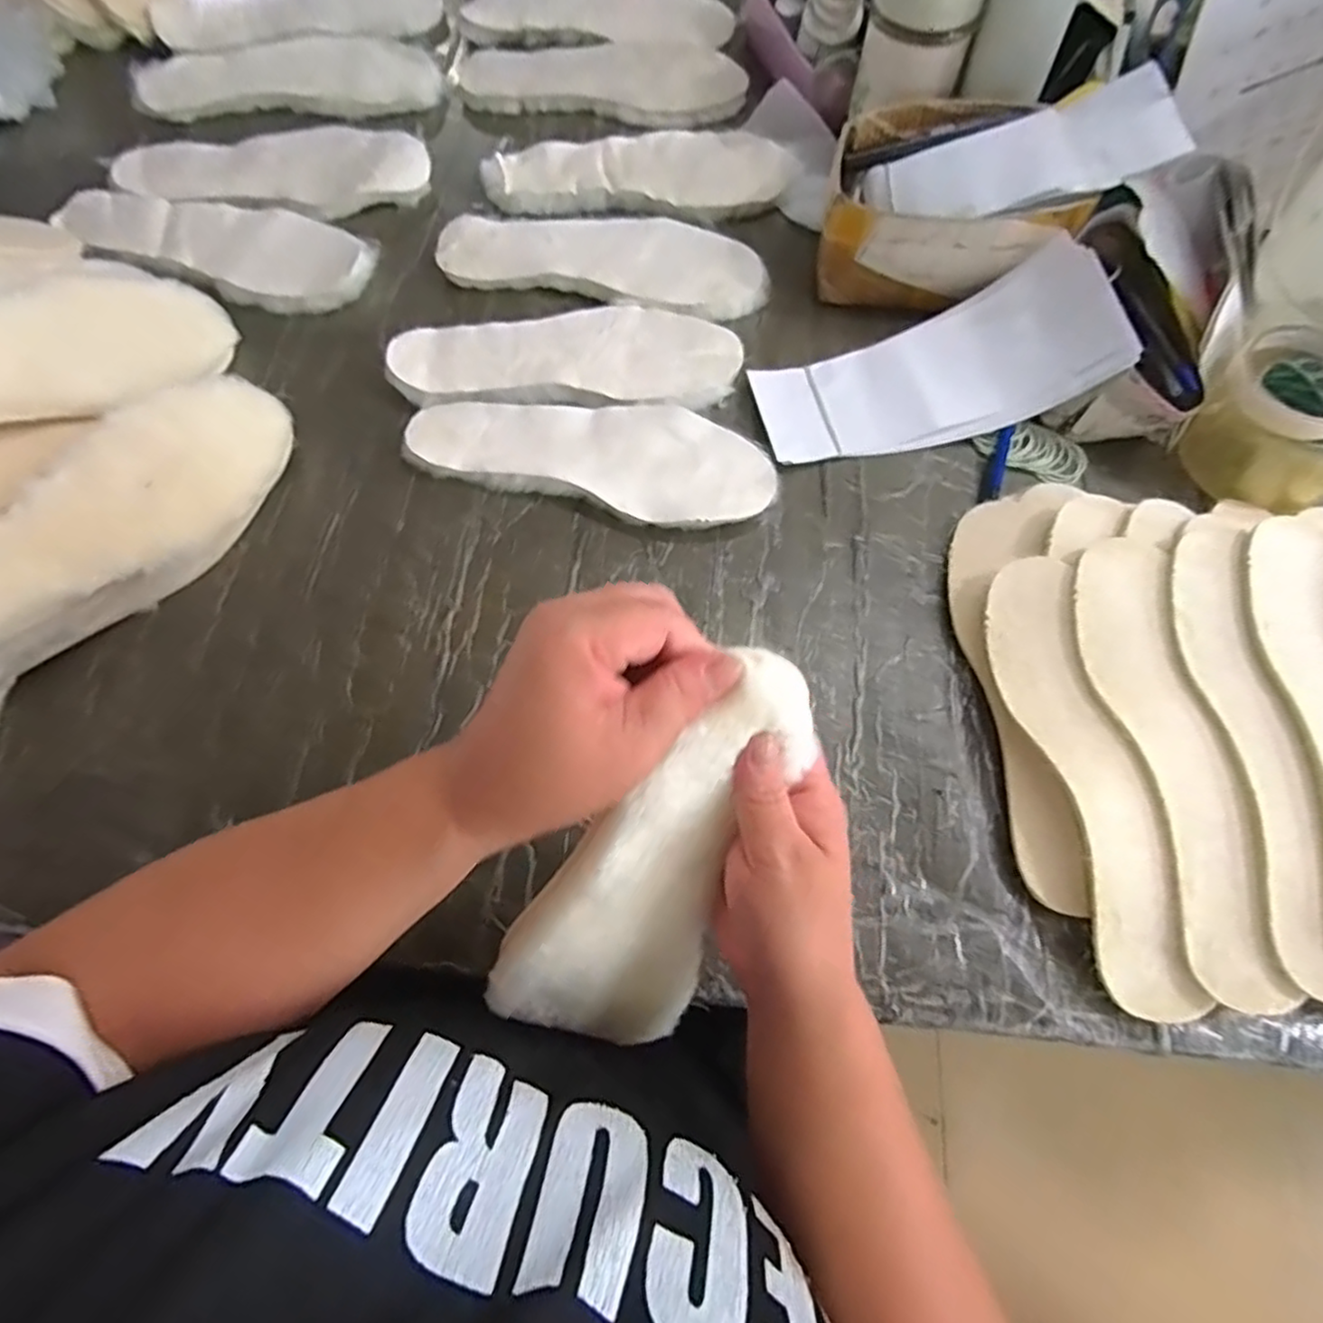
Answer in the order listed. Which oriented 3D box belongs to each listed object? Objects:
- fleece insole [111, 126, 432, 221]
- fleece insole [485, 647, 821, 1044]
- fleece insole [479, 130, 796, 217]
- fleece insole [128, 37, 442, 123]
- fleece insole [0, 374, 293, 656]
[{"bbox_3d":[-0.349,-0.444,0.629,0.262,0.018,0.118,-15,68,-8],"label":"fleece insole"},{"bbox_3d":[-0.006,0.094,0.308,0.093,0.221,0.016,12,25,-21],"label":"fleece insole"},{"bbox_3d":[-0.020,-0.445,0.625,0.263,0.017,0.102,5,68,3],"label":"fleece insole"},{"bbox_3d":[-0.362,-0.567,0.676,0.279,0.026,0.088,-5,68,-1],"label":"fleece insole"},{"bbox_3d":[-0.358,-0.092,0.447,0.101,0.024,0.267,42,62,-17],"label":"fleece insole"}]

